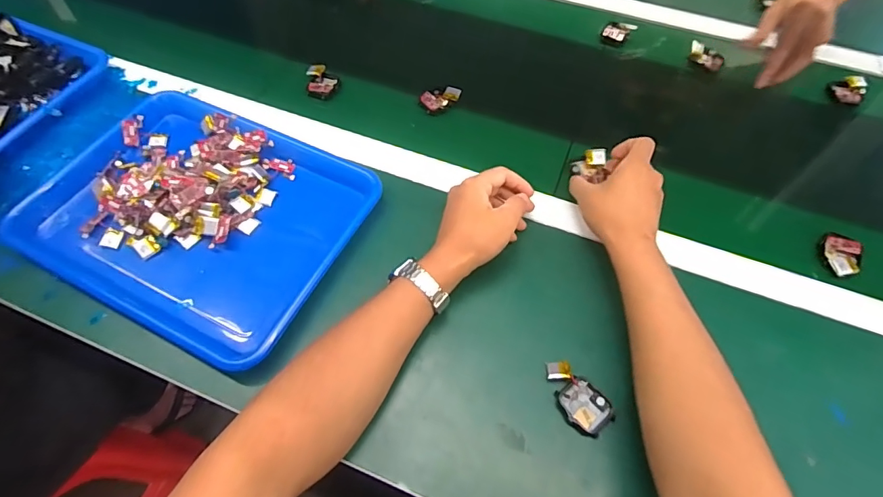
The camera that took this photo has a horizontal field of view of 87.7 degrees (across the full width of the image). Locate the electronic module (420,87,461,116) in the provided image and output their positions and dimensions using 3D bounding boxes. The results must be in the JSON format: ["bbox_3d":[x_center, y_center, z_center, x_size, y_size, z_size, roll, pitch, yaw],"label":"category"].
[{"bbox_3d":[-0.001,-0.198,0.609,0.053,0.016,0.030,-20,62,-12],"label":"electronic module"}]

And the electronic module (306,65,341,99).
[{"bbox_3d":[-0.160,-0.226,0.622,0.042,0.015,0.052,-7,60,-5],"label":"electronic module"}]

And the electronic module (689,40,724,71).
[{"bbox_3d":[0.383,-0.279,0.664,0.050,0.022,0.025,30,64,15],"label":"electronic module"}]

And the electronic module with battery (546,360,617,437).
[{"bbox_3d":[0.121,0.134,0.416,0.040,0.014,0.069,-32,65,-18],"label":"electronic module with battery"}]

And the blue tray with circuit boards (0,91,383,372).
[{"bbox_3d":[-0.265,-0.047,0.503,0.339,0.048,0.260,24,62,12],"label":"blue tray with circuit boards"}]

